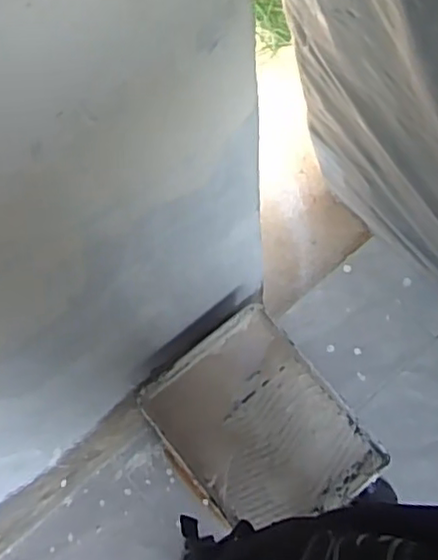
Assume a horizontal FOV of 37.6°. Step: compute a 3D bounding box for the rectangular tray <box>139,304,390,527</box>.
[{"bbox_3d":[0.071,0.257,1.113,0.275,0.045,0.357,-37,75,-11],"label":"rectangular tray"}]

